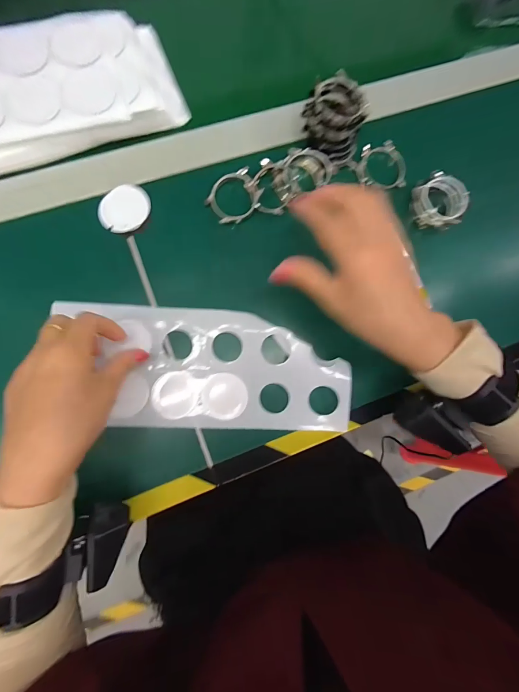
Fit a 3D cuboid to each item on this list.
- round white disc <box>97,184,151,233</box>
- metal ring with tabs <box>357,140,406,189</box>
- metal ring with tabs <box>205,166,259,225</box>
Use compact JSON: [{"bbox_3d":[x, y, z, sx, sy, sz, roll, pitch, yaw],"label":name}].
[{"bbox_3d":[-0.130,-0.132,0.310,0.049,0.009,0.039,-38,89,-9],"label":"round white disc"},{"bbox_3d":[0.130,-0.190,0.341,0.052,0.012,0.048,1,83,-6],"label":"metal ring with tabs"},{"bbox_3d":[-0.025,-0.148,0.318,0.053,0.008,0.047,-35,88,-9],"label":"metal ring with tabs"}]

